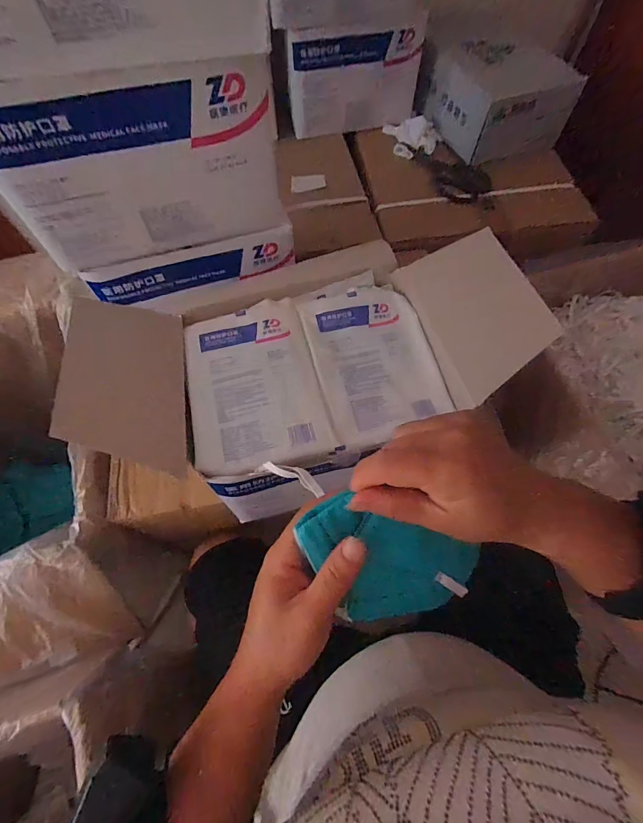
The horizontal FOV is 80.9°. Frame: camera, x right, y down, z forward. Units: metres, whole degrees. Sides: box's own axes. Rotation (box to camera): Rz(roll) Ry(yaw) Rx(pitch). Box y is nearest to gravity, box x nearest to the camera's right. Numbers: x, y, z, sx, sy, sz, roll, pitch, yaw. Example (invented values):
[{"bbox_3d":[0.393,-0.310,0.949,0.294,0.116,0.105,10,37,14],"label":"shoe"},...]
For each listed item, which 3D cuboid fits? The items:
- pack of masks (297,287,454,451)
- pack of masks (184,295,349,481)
[{"bbox_3d":[0.056,-0.056,0.402,0.126,0.019,0.175,-14,65,-6],"label":"pack of masks"},{"bbox_3d":[-0.067,-0.030,0.376,0.126,0.012,0.179,-14,65,-6],"label":"pack of masks"}]

